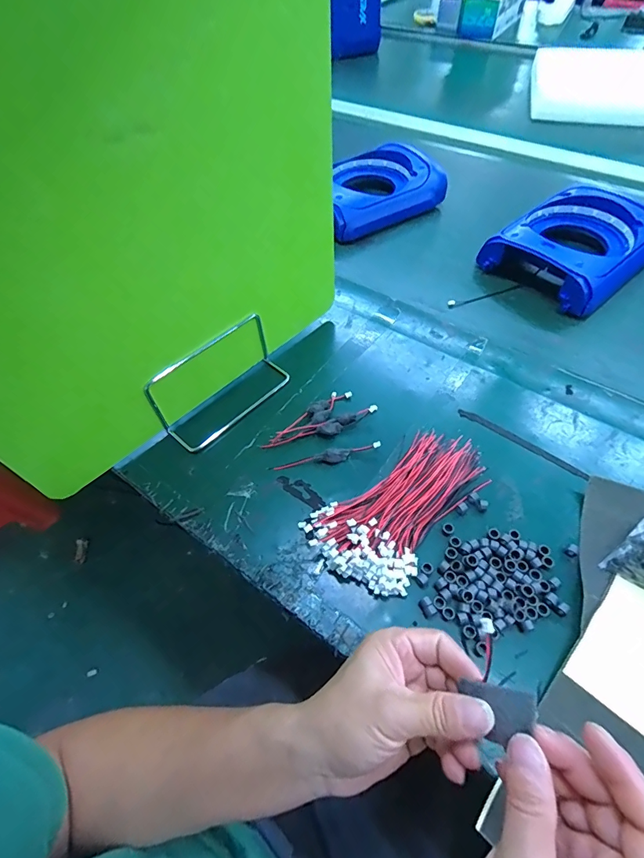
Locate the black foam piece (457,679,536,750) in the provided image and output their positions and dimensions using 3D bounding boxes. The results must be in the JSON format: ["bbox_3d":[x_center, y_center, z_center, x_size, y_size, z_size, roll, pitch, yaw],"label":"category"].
[{"bbox_3d":[0.095,0.154,0.223,0.037,0.006,0.026,-2,52,24],"label":"black foam piece"}]

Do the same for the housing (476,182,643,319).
[{"bbox_3d":[0.363,-0.264,0.589,0.214,0.065,0.168,-37,61,-19],"label":"housing"}]

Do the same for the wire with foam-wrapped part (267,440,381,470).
[{"bbox_3d":[0.004,0.030,0.433,0.118,0.013,0.014,-12,57,-6],"label":"wire with foam-wrapped part"}]

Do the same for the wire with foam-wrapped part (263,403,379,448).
[{"bbox_3d":[0.001,0.001,0.454,0.133,0.012,0.018,-19,58,-11],"label":"wire with foam-wrapped part"}]

